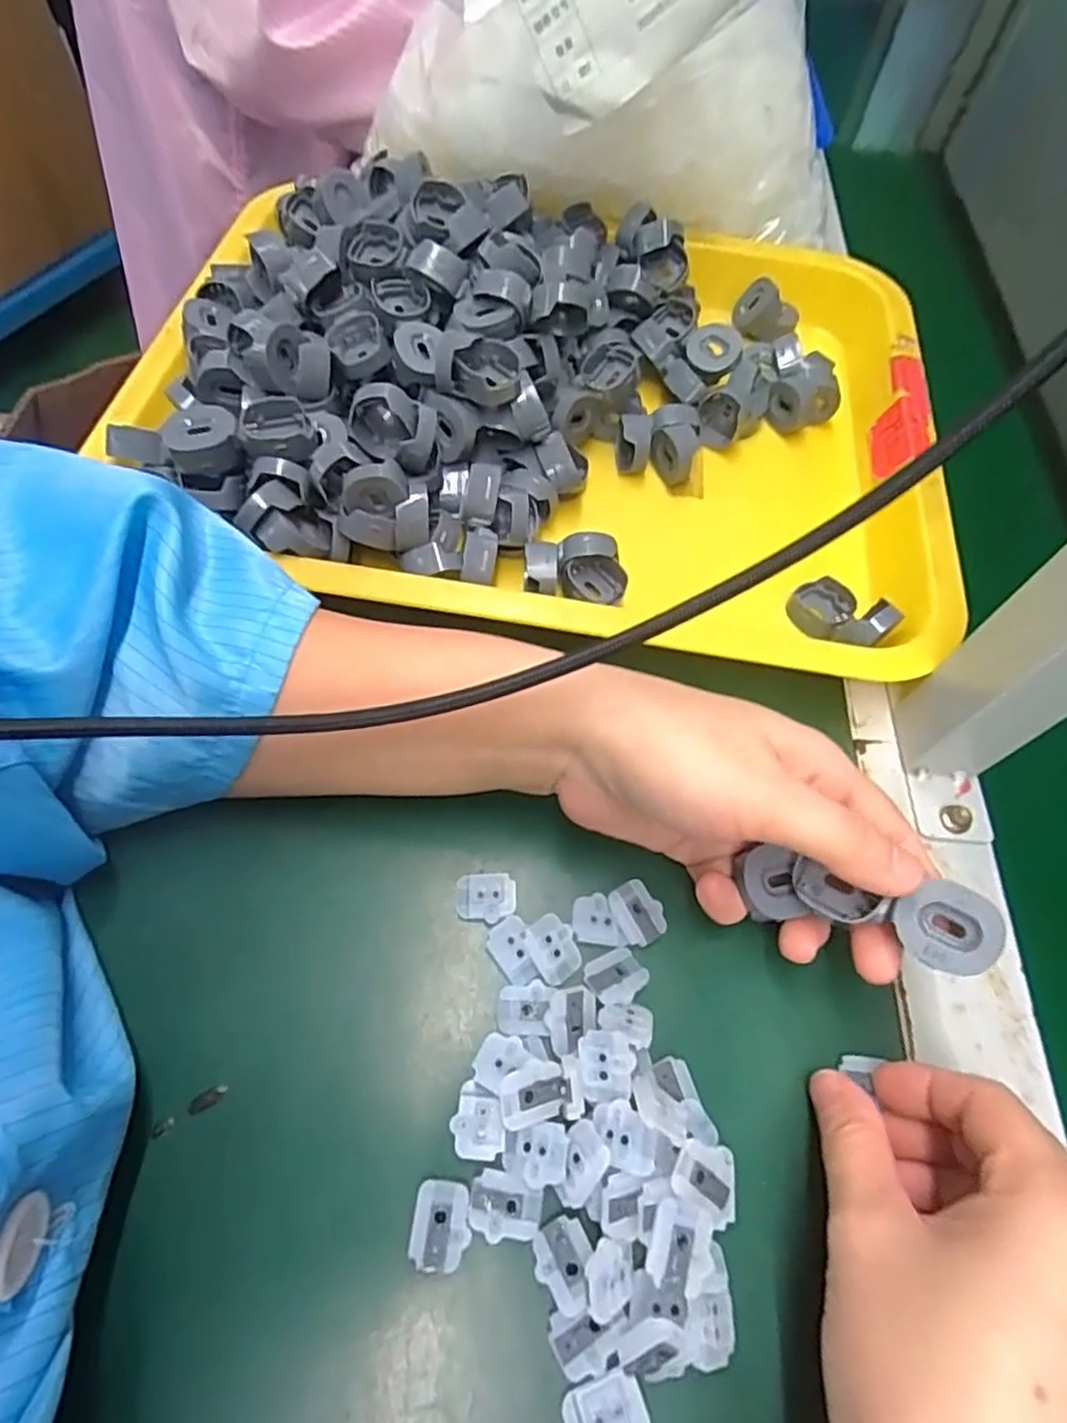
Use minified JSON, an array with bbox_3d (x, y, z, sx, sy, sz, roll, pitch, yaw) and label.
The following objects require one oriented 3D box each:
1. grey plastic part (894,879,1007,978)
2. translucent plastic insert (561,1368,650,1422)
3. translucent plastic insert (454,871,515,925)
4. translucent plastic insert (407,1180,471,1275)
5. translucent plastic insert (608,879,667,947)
[{"bbox_3d":[0.121,0.064,0.201,0.026,0.004,0.024,-32,69,13],"label":"grey plastic part"},{"bbox_3d":[0.019,0.190,0.186,0.021,0.005,0.017,-12,63,-11],"label":"translucent plastic insert"},{"bbox_3d":[-0.017,0.068,0.252,0.021,0.006,0.017,2,61,-3],"label":"translucent plastic insert"},{"bbox_3d":[-0.027,0.151,0.203,0.017,0.004,0.022,8,61,0],"label":"translucent plastic insert"},{"bbox_3d":[0.038,0.072,0.247,0.017,0.004,0.021,-24,66,-16],"label":"translucent plastic insert"}]

